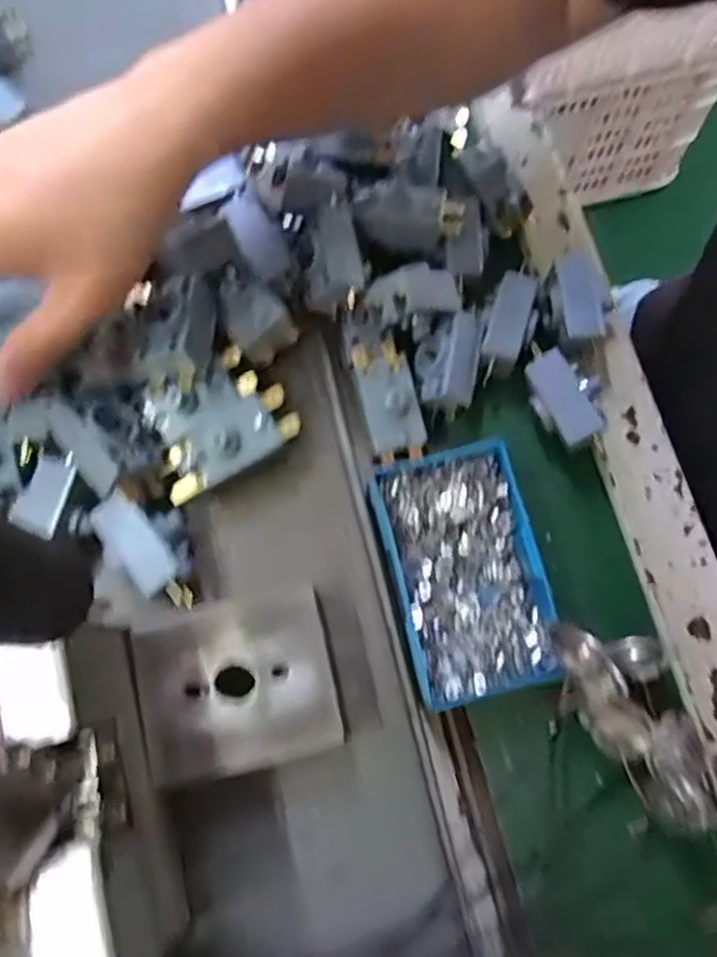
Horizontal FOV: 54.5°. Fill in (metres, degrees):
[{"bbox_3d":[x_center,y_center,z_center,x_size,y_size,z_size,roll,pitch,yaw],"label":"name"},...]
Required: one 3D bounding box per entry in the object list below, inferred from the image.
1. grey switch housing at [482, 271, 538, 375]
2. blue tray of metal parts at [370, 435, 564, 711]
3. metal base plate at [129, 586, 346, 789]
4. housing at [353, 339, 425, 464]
[{"bbox_3d":[0.080,-0.082,0.368,0.021,0.019,0.051,16,76,7],"label":"grey switch housing"},{"bbox_3d":[0.052,0.044,0.335,0.069,0.019,0.115,-14,74,-2],"label":"blue tray of metal parts"},{"bbox_3d":[-0.051,0.085,0.289,0.080,0.006,0.066,-13,74,-2],"label":"metal base plate"},{"bbox_3d":[0.016,-0.040,0.354,0.028,0.015,0.064,-11,74,-1],"label":"housing"}]

